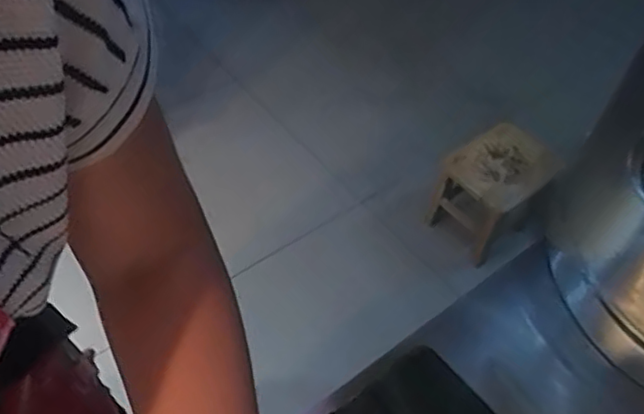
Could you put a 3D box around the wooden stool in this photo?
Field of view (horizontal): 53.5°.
[{"bbox_3d":[0.423,-0.034,1.601,0.246,0.233,0.230,-30,58,-29],"label":"wooden stool"}]

